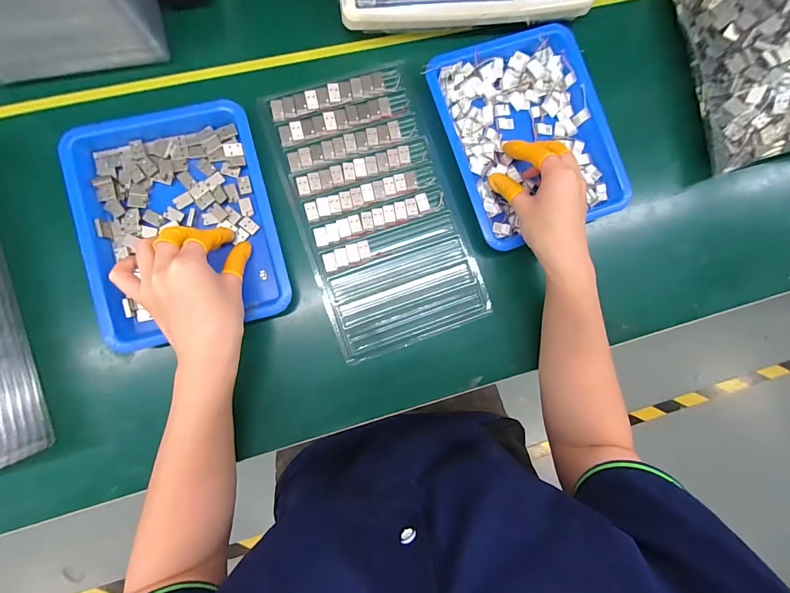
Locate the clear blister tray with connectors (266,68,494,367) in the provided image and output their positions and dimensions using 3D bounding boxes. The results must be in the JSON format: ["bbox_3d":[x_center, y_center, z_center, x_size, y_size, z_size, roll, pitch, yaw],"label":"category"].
[{"bbox_3d":[-0.022,-0.090,0.369,0.157,0.009,0.287,-20,90,-6],"label":"clear blister tray with connectors"}]

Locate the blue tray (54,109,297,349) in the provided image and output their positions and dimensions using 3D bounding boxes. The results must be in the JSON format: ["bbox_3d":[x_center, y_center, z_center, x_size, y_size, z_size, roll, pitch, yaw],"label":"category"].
[{"bbox_3d":[-0.207,-0.074,0.339,0.171,0.027,0.218,-15,90,-6],"label":"blue tray"}]

